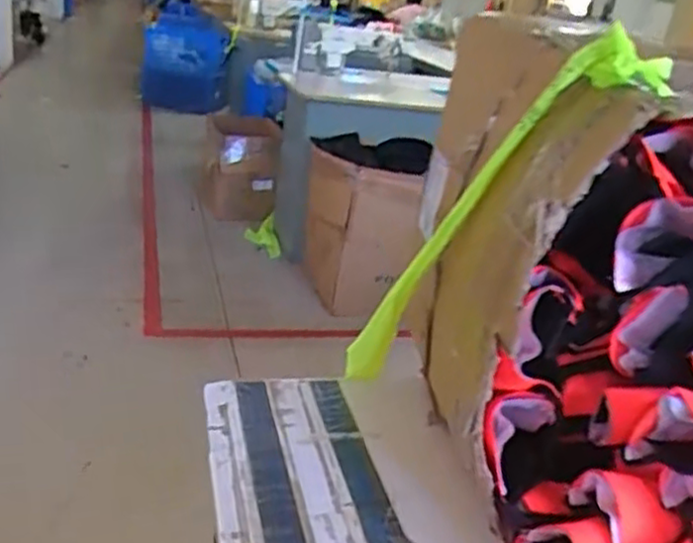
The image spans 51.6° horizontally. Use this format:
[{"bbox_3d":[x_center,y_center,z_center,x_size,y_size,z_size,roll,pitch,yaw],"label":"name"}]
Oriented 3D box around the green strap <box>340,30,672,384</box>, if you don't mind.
[{"bbox_3d":[0.113,-0.014,0.731,0.049,0.545,0.084,-8,59,-32],"label":"green strap"}]

